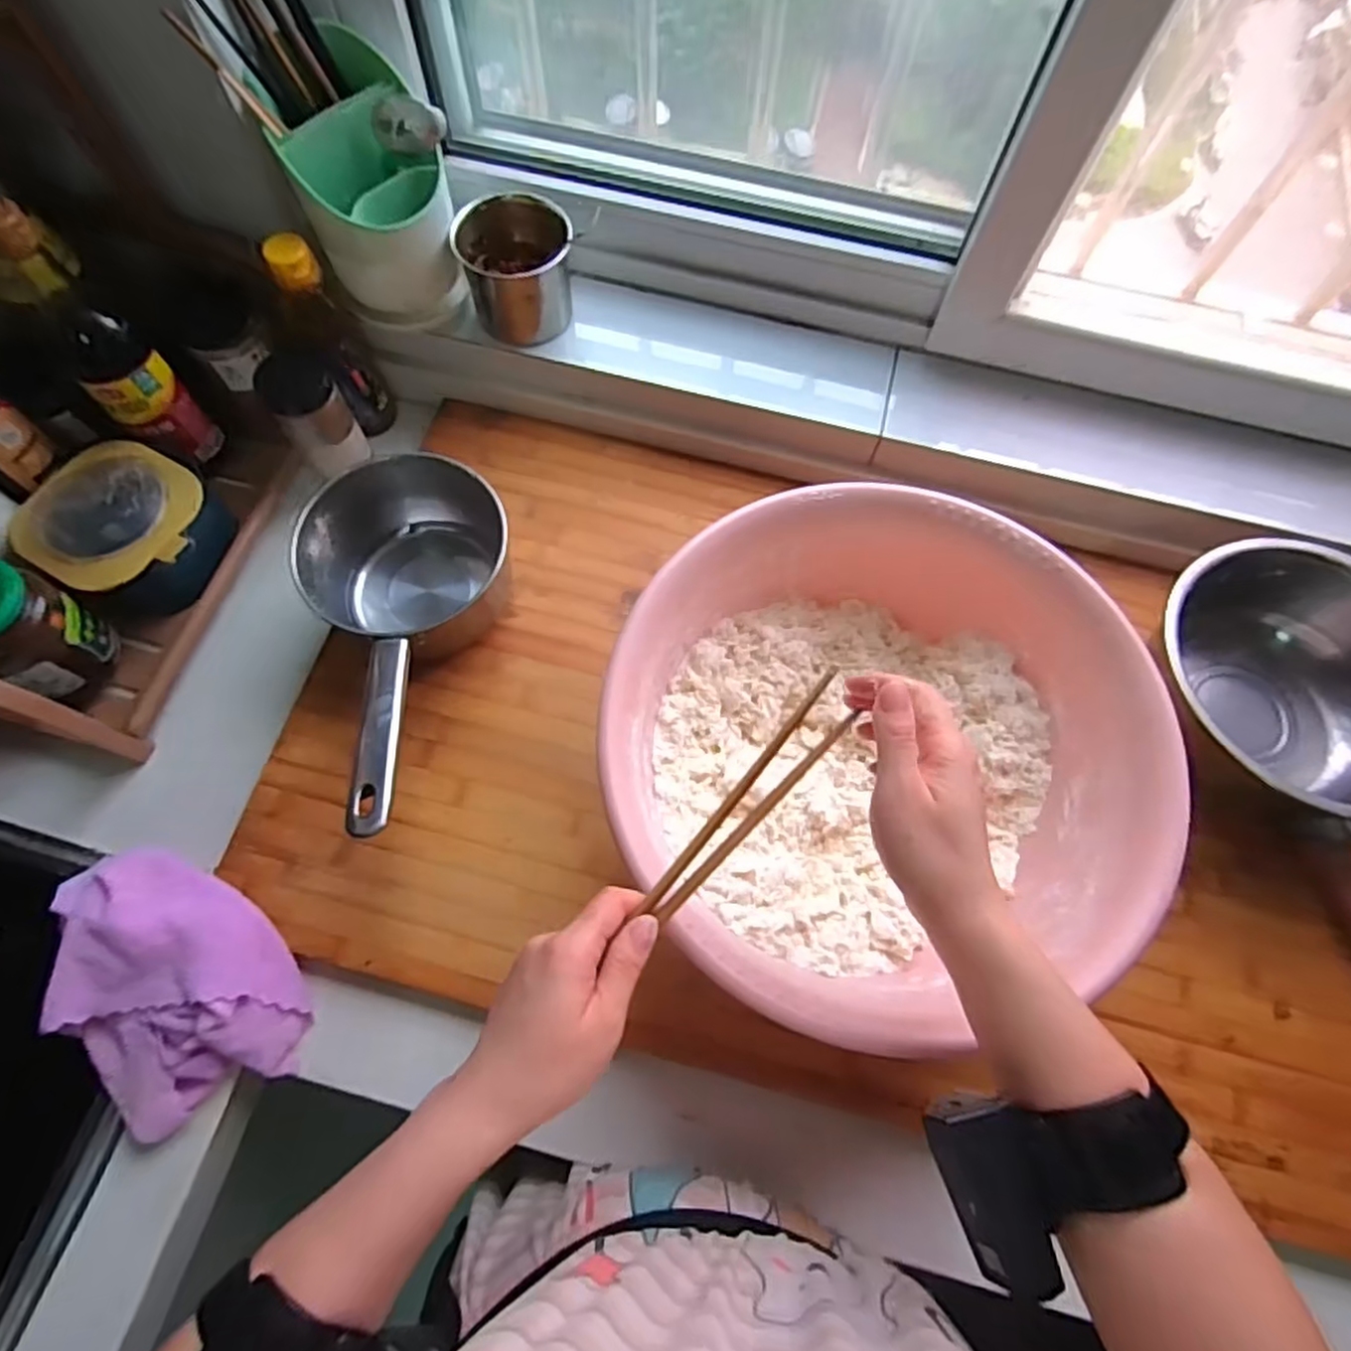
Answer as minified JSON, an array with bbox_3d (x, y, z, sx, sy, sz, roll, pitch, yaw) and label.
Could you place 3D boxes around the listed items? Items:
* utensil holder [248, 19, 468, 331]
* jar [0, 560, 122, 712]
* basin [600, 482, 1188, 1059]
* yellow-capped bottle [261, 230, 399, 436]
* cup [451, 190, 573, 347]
[{"bbox_3d":[-0.240,-0.376,0.574,0.108,0.153,0.106,-22,71,-10],"label":"utensil holder"},{"bbox_3d":[-0.445,-0.031,0.493,0.059,0.100,0.067,20,69,6],"label":"jar"},{"bbox_3d":[0.135,0.042,0.487,0.344,0.124,0.319,3,68,-1],"label":"basin"},{"bbox_3d":[-0.287,-0.280,0.603,0.054,0.158,0.048,30,71,10],"label":"yellow-capped bottle"},{"bbox_3d":[-0.132,-0.342,0.614,0.086,0.074,0.086,1,68,-2],"label":"cup"}]

